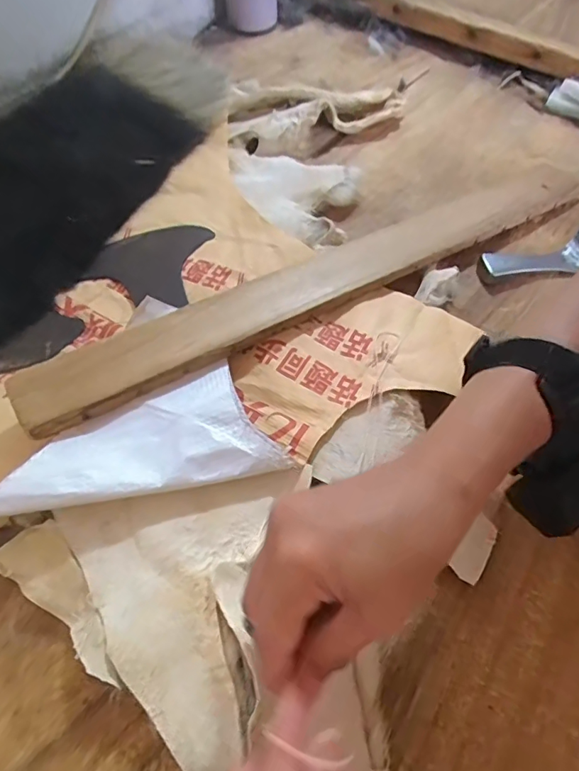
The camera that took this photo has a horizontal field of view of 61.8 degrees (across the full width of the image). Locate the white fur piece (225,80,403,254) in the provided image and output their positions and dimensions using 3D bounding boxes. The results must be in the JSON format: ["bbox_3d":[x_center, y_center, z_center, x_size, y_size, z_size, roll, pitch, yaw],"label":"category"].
[{"bbox_3d":[0.003,-0.233,0.466,0.158,0.029,0.251,18,62,9],"label":"white fur piece"}]

